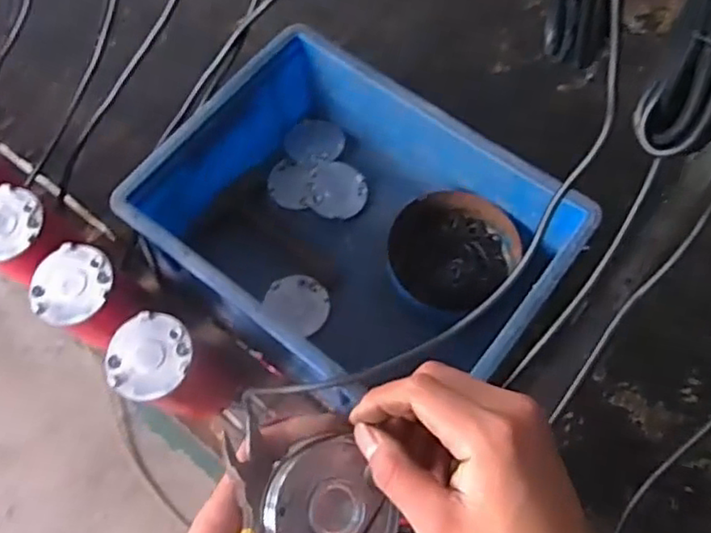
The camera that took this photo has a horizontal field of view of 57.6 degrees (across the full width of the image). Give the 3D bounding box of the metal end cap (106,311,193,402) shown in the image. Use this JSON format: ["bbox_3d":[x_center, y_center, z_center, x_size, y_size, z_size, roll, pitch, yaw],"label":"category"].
[{"bbox_3d":[-0.181,0.077,0.563,0.073,0.009,0.073,0,68,1],"label":"metal end cap"}]

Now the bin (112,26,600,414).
[{"bbox_3d":[-0.003,-0.031,0.705,0.405,0.153,0.296,36,73,15],"label":"bin"}]

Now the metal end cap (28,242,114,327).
[{"bbox_3d":[-0.260,0.015,0.591,0.069,0.012,0.075,0,68,1],"label":"metal end cap"}]

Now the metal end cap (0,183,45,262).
[{"bbox_3d":[-0.338,-0.042,0.620,0.076,0.010,0.074,0,68,1],"label":"metal end cap"}]

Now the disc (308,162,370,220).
[{"bbox_3d":[-0.022,-0.093,0.792,0.071,0.010,0.073,0,68,1],"label":"disc"}]

